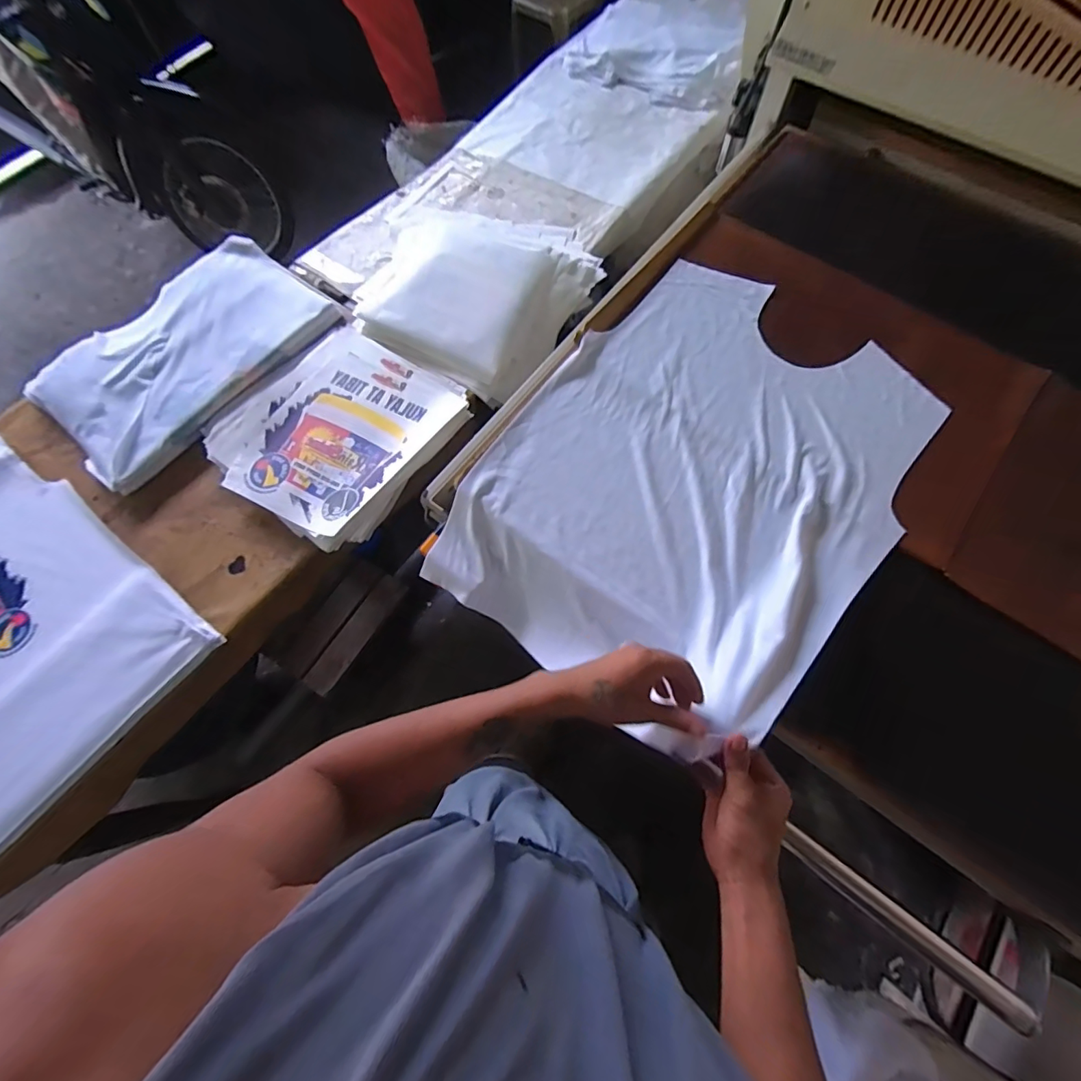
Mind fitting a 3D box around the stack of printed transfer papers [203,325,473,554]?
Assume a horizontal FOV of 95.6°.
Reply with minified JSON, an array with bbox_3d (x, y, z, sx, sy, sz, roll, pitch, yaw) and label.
[{"bbox_3d":[-0.391,-0.219,0.960,0.412,0.062,0.418,32,72,18],"label":"stack of printed transfer papers"}]

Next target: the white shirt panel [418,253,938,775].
[{"bbox_3d":[0.225,-0.117,0.691,0.517,0.181,0.687,35,74,12],"label":"white shirt panel"}]

